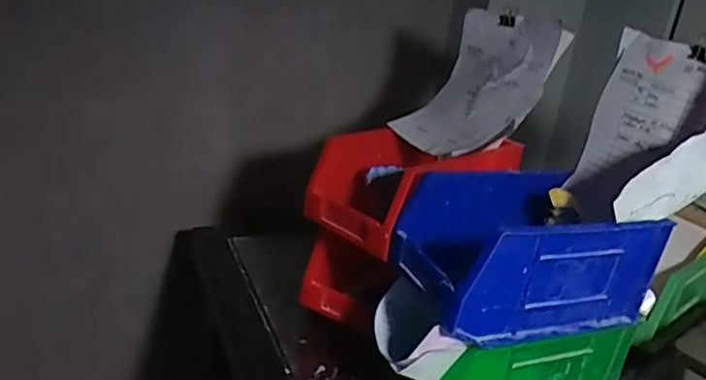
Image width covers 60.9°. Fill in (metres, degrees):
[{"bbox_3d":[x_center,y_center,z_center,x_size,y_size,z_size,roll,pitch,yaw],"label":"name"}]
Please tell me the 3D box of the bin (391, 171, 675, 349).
[{"bbox_3d":[0.122,0.045,0.441,0.163,0.087,0.101,-2,24,-22],"label":"bin"}]

